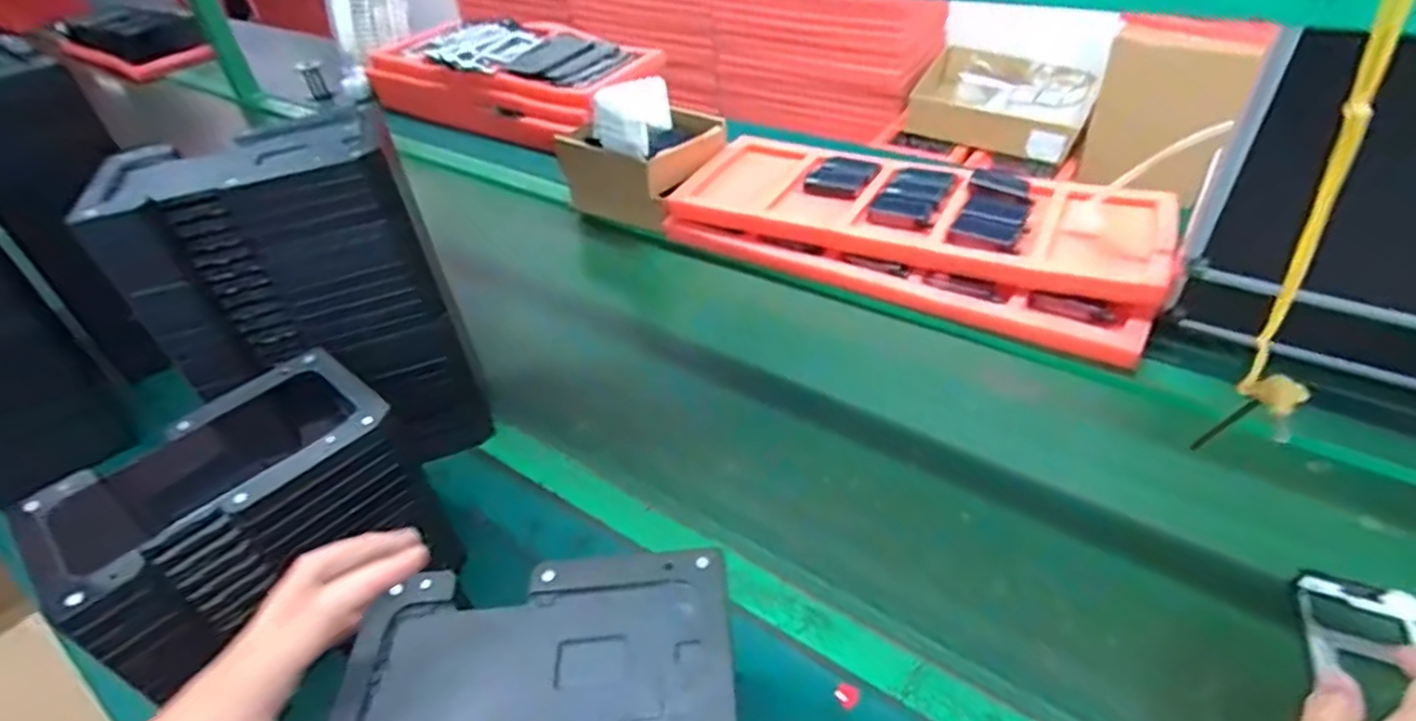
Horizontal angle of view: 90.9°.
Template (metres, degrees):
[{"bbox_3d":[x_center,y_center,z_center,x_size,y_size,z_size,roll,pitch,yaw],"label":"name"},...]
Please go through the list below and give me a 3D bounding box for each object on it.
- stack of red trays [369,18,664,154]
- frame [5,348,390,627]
[{"bbox_3d":[-0.325,-0.500,1.228,0.494,0.113,0.260,25,49,31],"label":"stack of red trays"},{"bbox_3d":[-0.295,0.058,0.414,0.103,0.018,0.183,27,47,34],"label":"frame"}]

